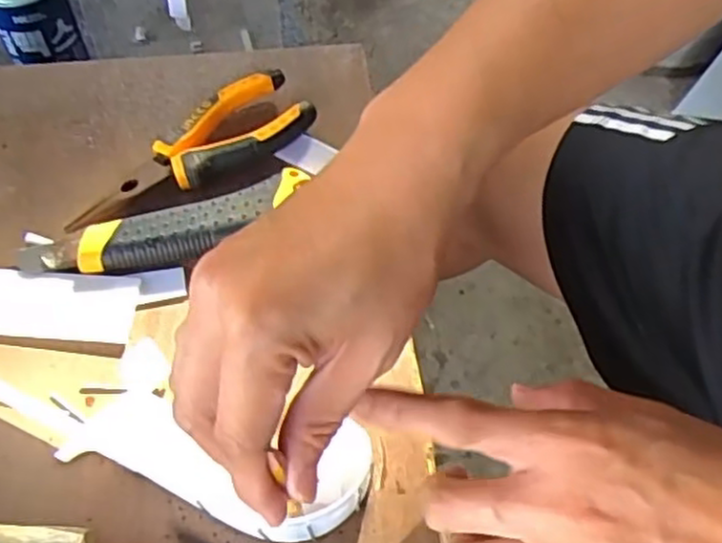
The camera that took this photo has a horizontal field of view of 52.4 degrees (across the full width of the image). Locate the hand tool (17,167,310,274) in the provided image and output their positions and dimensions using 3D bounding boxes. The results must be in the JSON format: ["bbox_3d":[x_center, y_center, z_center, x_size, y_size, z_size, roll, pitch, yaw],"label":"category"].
[{"bbox_3d":[-0.110,-0.023,0.414,0.162,0.013,0.033,-13,61,-12],"label":"hand tool"}]

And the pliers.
[{"bbox_3d":[-0.103,-0.071,0.442,0.153,0.019,0.045,-32,66,-20],"label":"pliers"}]

